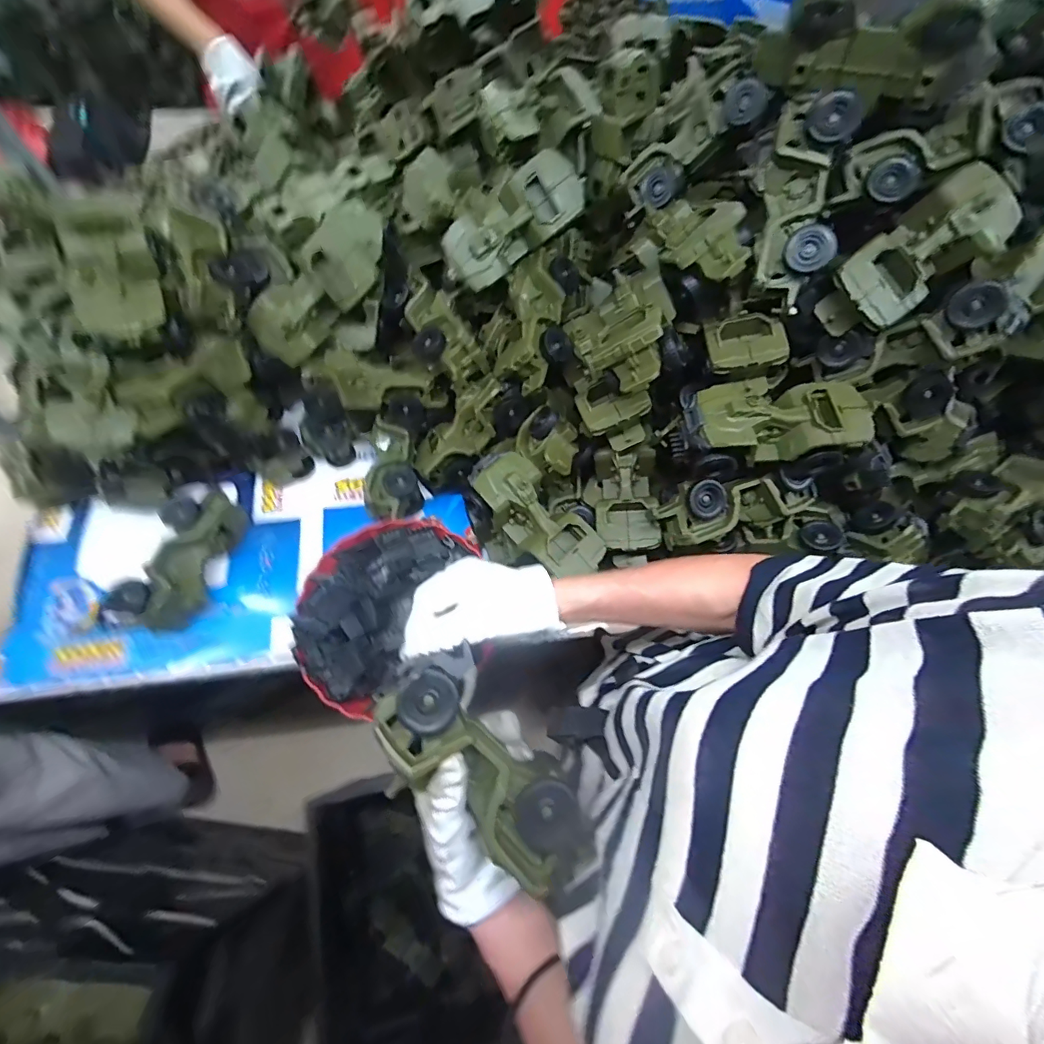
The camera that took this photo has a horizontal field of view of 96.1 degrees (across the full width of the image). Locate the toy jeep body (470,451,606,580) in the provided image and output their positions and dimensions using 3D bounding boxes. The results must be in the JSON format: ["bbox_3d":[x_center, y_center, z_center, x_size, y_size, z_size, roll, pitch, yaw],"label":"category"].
[{"bbox_3d":[0.017,-0.005,0.566,0.081,0.064,0.175,-42,75,-17],"label":"toy jeep body"}]

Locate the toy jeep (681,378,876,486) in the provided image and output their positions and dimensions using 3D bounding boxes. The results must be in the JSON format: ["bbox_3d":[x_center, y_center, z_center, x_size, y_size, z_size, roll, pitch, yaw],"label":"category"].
[{"bbox_3d":[0.264,-0.099,0.506,0.181,0.076,0.078,0,67,-3],"label":"toy jeep"}]

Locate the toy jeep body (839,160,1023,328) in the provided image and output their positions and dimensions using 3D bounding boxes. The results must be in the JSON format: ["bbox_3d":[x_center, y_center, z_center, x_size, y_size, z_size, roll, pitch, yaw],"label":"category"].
[{"bbox_3d":[0.402,-0.271,0.469,0.160,0.057,0.085,-40,74,3],"label":"toy jeep body"}]

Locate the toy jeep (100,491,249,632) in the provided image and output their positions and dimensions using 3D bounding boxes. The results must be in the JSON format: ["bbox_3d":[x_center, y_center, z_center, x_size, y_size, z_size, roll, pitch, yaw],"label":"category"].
[{"bbox_3d":[-0.430,0.047,0.605,0.079,0.077,0.185,12,67,3],"label":"toy jeep"}]

